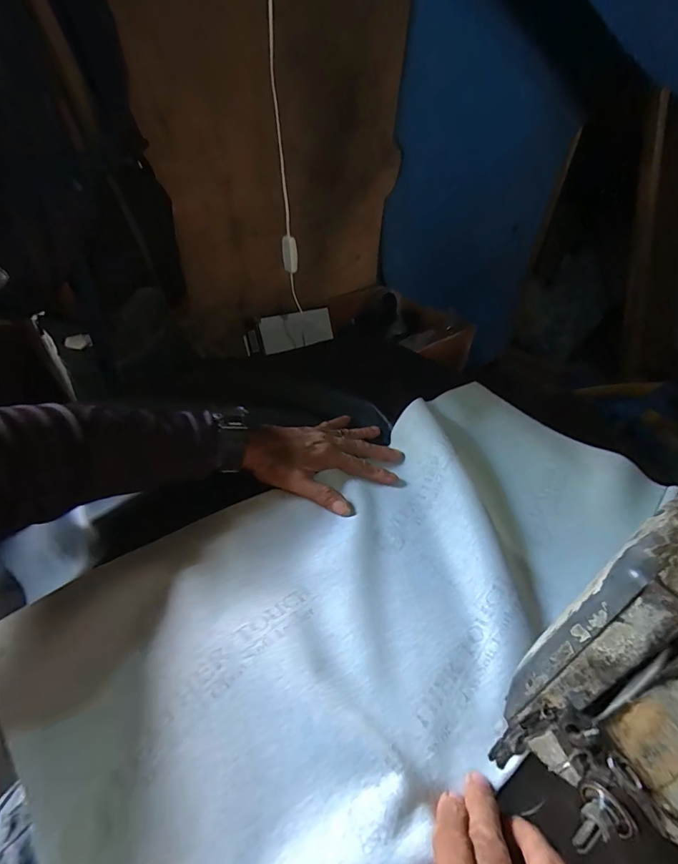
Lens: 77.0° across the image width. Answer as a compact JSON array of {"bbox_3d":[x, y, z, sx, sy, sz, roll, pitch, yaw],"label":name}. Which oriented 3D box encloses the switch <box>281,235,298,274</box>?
[{"bbox_3d":[-0.082,-0.296,0.713,0.021,0.070,0.021,12,62,8],"label":"switch"}]

